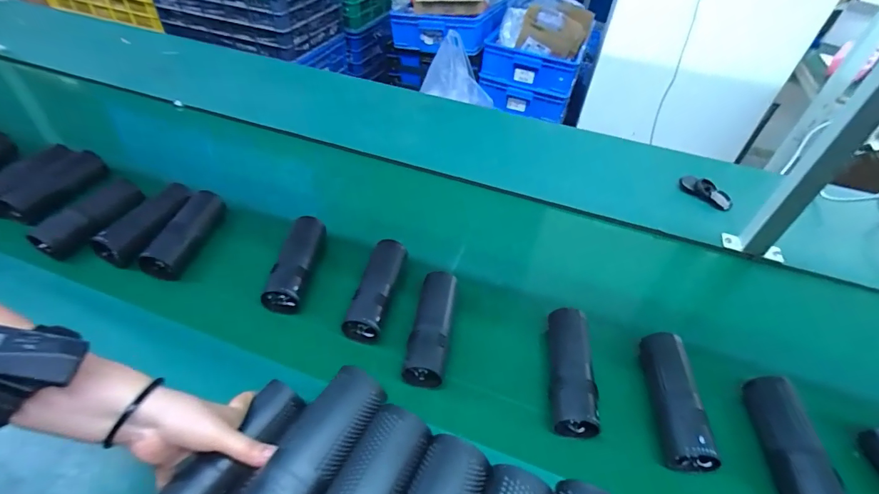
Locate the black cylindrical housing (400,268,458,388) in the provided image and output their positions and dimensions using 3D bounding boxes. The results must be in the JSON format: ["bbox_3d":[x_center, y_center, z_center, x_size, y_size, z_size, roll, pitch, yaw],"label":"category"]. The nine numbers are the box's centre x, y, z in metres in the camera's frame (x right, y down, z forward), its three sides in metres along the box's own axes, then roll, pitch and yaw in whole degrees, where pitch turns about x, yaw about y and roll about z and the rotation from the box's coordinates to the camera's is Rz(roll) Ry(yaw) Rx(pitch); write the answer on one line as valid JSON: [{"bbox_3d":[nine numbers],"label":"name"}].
[{"bbox_3d":[-0.010,0.111,0.575,0.052,0.057,0.159,8,46,3],"label":"black cylindrical housing"}]

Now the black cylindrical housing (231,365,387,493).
[{"bbox_3d":[-0.114,0.184,0.339,0.063,0.048,0.174,23,48,17],"label":"black cylindrical housing"}]

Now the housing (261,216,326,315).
[{"bbox_3d":[-0.222,0.025,0.643,0.054,0.059,0.159,6,45,2],"label":"housing"}]

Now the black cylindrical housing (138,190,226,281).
[{"bbox_3d":[-0.409,-0.026,0.670,0.063,0.048,0.164,10,46,5],"label":"black cylindrical housing"}]

